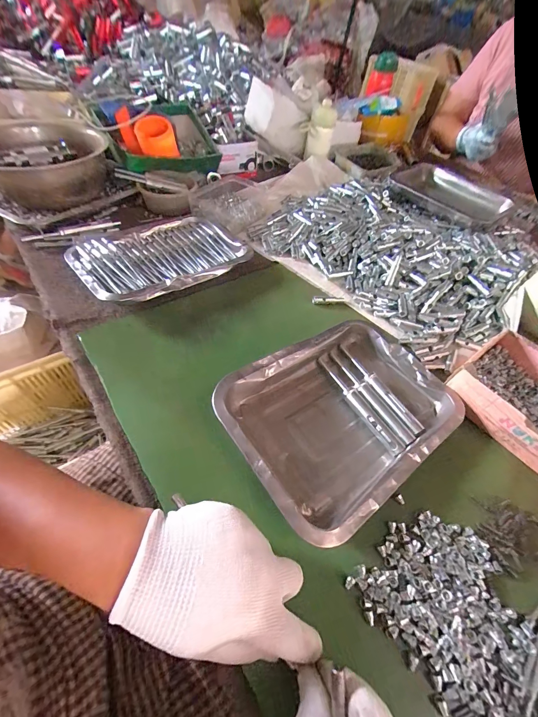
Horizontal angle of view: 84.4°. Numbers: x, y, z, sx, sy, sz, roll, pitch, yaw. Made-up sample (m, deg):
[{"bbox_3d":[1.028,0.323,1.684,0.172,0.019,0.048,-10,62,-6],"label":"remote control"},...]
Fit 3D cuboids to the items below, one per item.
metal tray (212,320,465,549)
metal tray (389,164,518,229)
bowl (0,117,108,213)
[{"bbox_3d":[0.085,0.052,0.333,0.249,0.040,0.181,-28,60,-26],"label":"metal tray"},{"bbox_3d":[0.427,-0.388,0.700,0.174,0.035,0.245,-31,62,-27],"label":"metal tray"},{"bbox_3d":[-0.402,-0.365,0.568,0.190,0.096,0.233,-3,53,-9],"label":"bowl"}]

